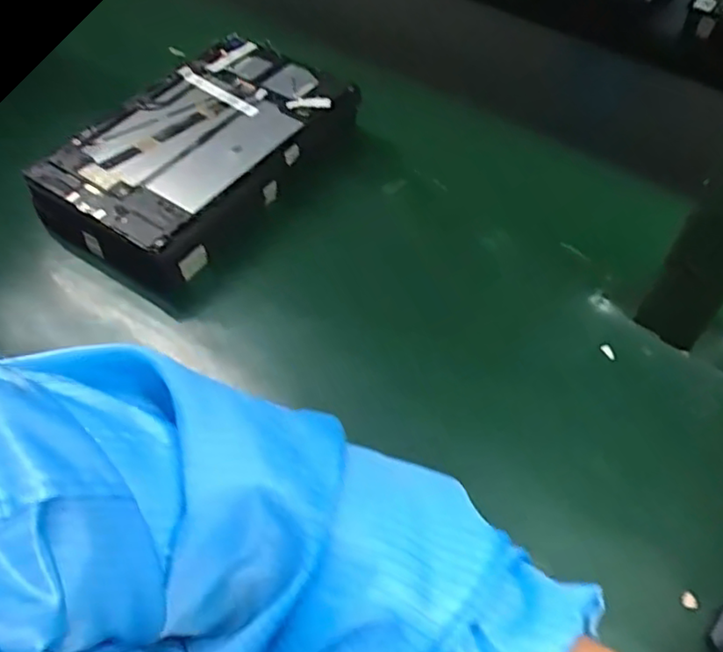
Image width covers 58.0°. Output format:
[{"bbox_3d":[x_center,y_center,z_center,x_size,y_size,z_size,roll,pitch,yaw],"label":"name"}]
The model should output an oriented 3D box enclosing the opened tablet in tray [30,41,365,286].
[{"bbox_3d":[-0.125,-0.140,0.503,0.150,0.044,0.228,27,57,20],"label":"opened tablet in tray"}]

